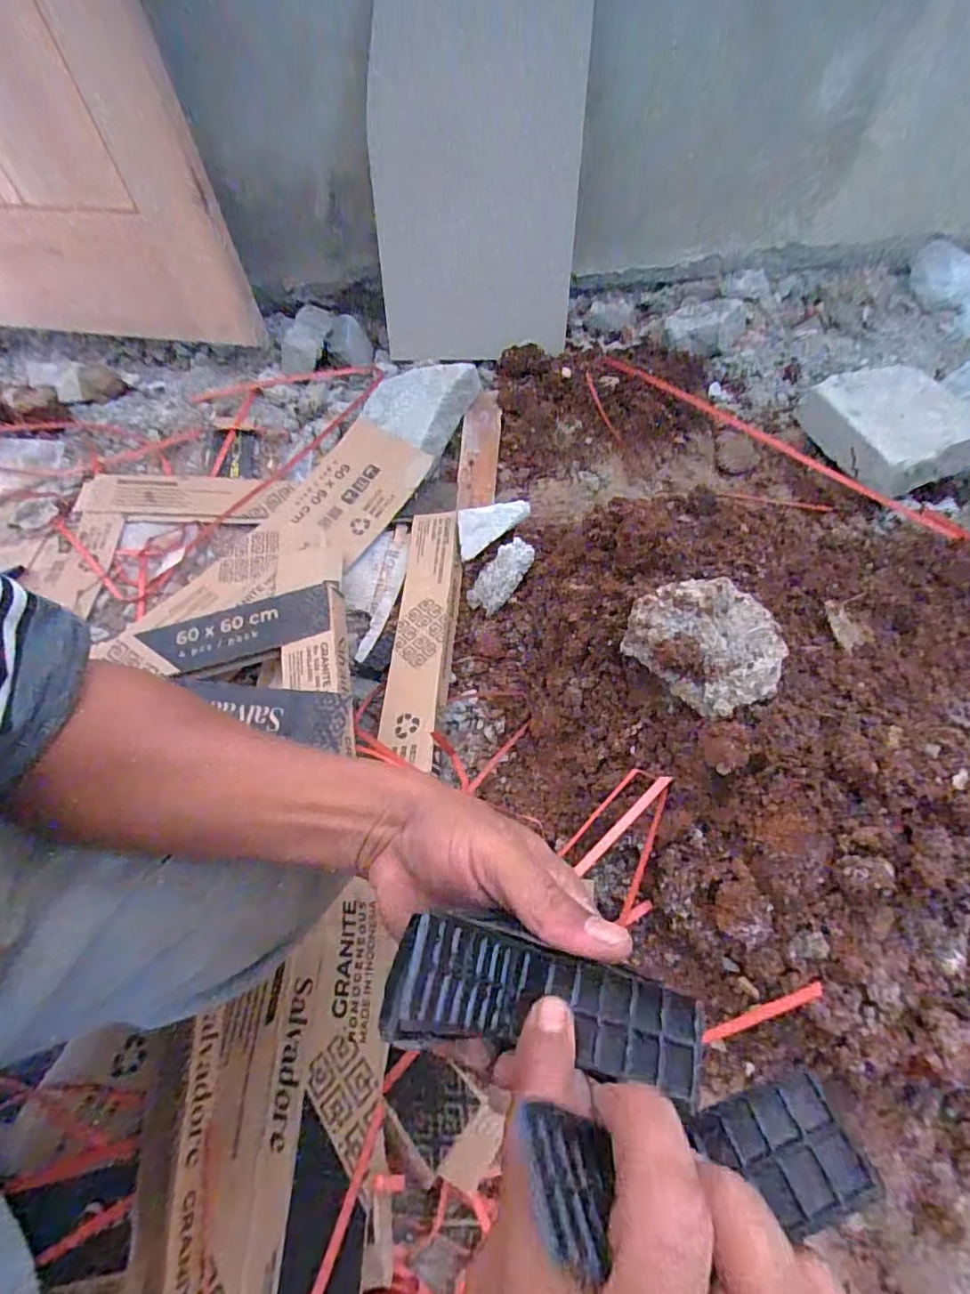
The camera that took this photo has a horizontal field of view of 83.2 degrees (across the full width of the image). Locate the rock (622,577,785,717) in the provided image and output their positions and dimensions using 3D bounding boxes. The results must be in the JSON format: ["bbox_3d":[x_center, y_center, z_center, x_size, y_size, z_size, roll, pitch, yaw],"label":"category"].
[{"bbox_3d":[0.222,-0.009,0.540,0.145,0.052,0.120,37,67,22],"label":"rock"}]

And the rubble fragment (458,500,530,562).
[{"bbox_3d":[0.012,-0.174,0.799,0.107,0.013,0.074,-8,81,12],"label":"rubble fragment"}]

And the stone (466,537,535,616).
[{"bbox_3d":[0.022,-0.096,0.742,0.067,0.016,0.111,35,91,39],"label":"stone"}]

